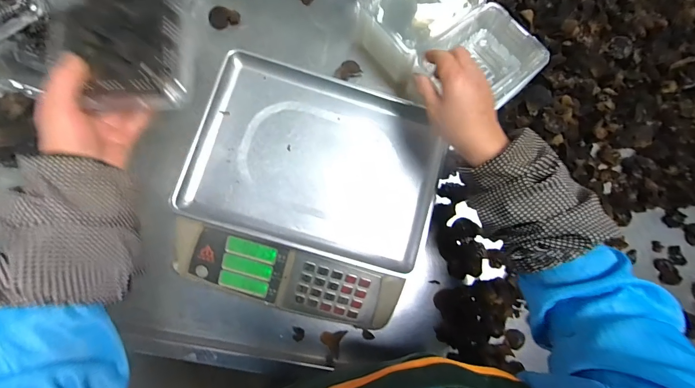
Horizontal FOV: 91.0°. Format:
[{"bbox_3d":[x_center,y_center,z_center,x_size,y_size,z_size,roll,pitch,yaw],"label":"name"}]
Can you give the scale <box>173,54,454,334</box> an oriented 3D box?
[{"bbox_3d":[-0.057,0.003,0.510,0.344,0.100,0.350,1,82,-6],"label":"scale"}]

